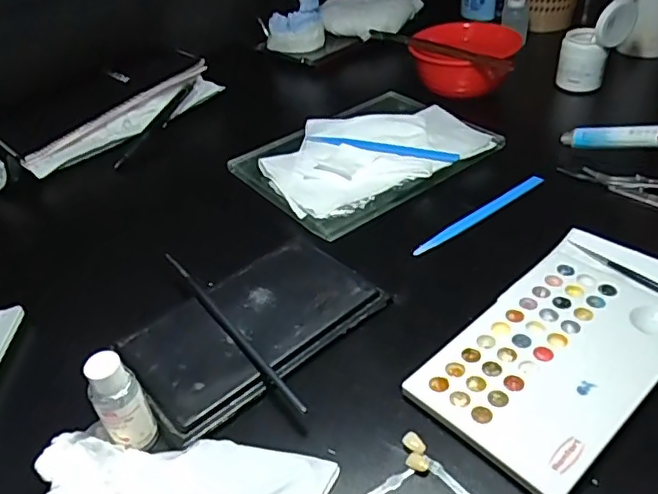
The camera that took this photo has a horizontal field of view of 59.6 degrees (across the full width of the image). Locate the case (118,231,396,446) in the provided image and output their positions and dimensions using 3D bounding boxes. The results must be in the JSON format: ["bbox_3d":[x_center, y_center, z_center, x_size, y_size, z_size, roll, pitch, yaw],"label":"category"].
[{"bbox_3d":[-0.048,0.045,0.353,0.146,0.007,0.085,-33,47,-28],"label":"case"}]

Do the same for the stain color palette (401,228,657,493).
[{"bbox_3d":[0.137,0.049,0.324,0.186,0.008,0.094,-34,48,-28],"label":"stain color palette"}]

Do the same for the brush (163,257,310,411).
[{"bbox_3d":[-0.062,0.046,0.346,0.007,0.007,0.162,-29,46,-25],"label":"brush"}]

